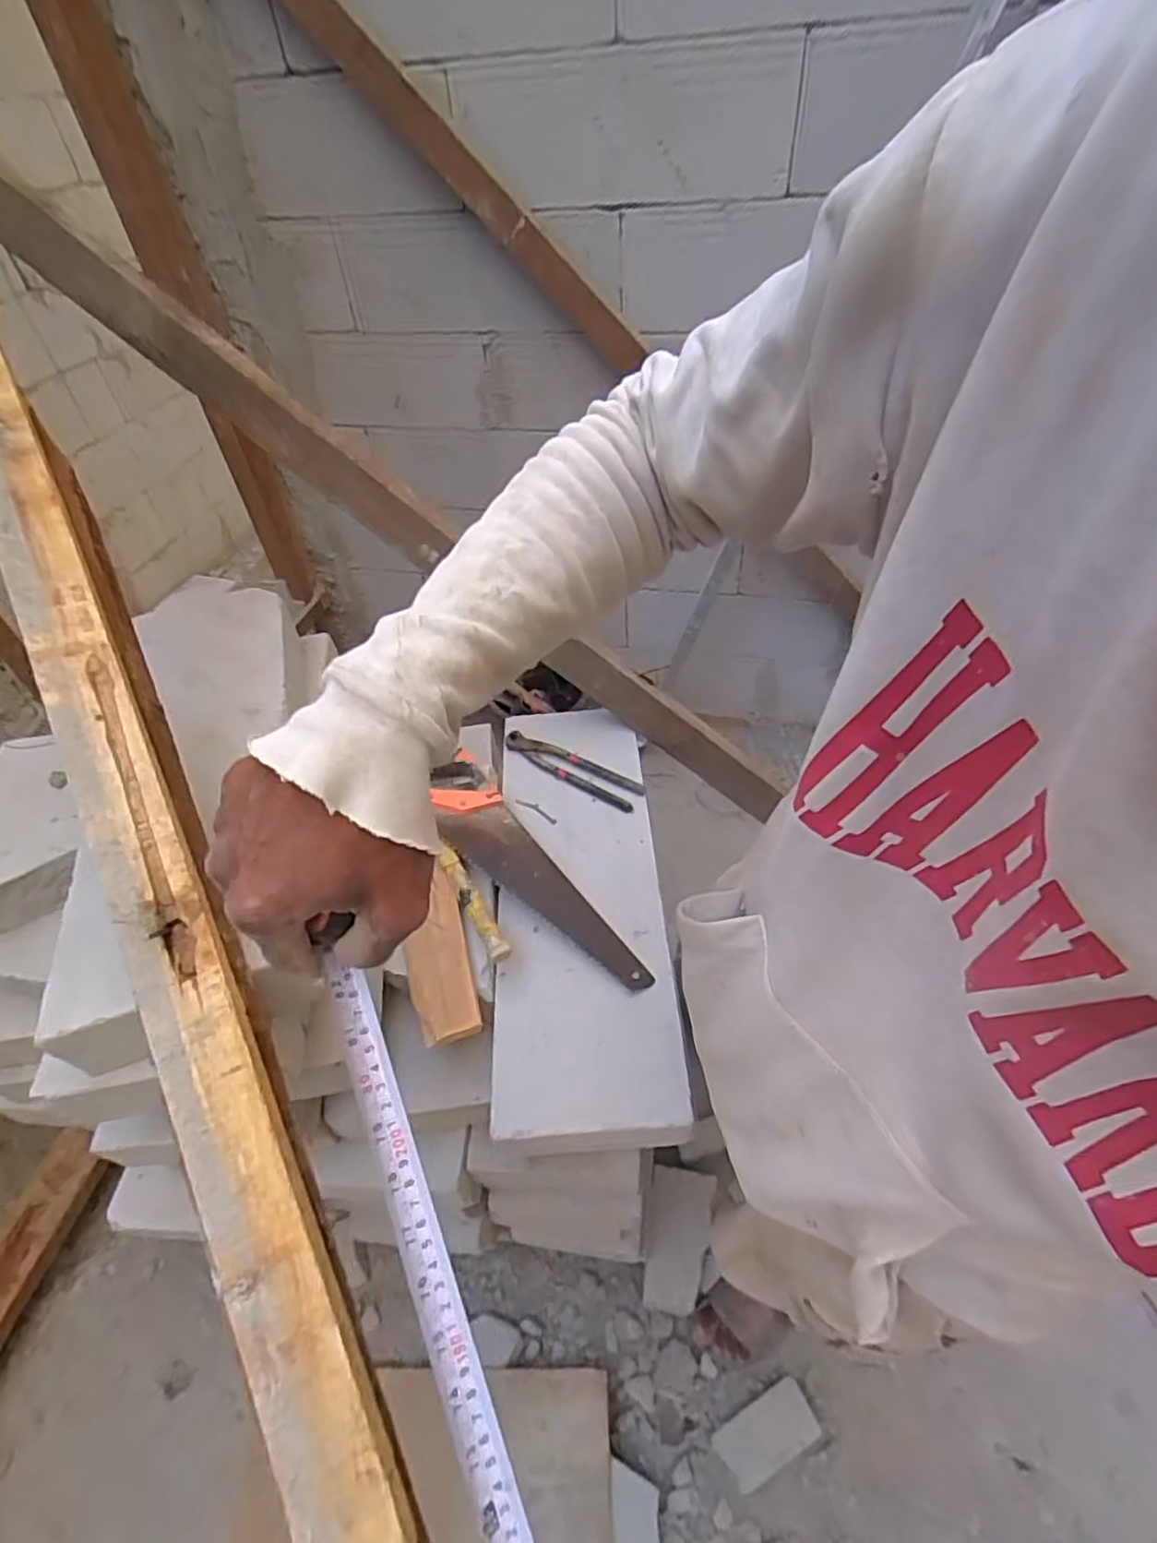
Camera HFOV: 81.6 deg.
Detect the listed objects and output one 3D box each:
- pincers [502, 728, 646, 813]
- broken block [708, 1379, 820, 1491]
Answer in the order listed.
[{"bbox_3d":[-0.010,-0.006,0.950,0.215,0.018,0.049,25,54,24],"label":"pincers"},{"bbox_3d":[0.280,0.984,0.997,0.149,0.028,0.074,-22,50,-15],"label":"broken block"}]

